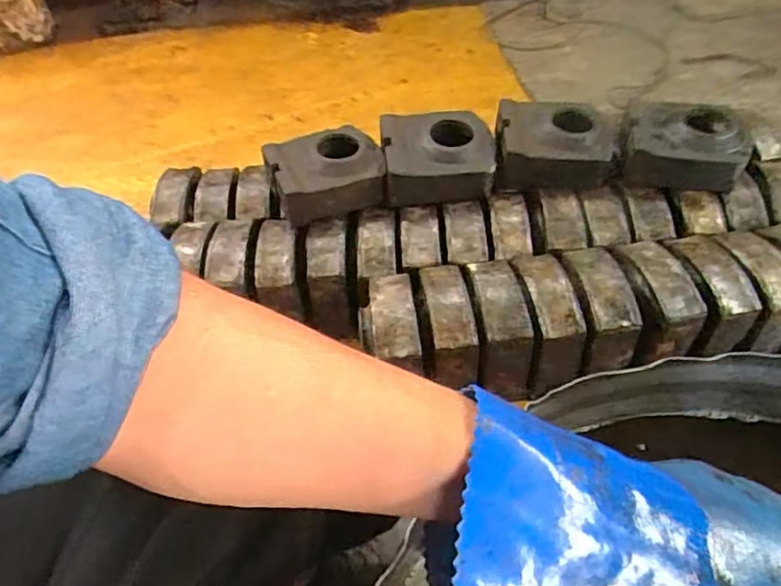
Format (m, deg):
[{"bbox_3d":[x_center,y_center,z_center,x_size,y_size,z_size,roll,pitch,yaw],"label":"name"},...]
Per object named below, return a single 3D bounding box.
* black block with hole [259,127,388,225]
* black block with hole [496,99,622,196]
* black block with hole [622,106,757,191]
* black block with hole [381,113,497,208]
[{"bbox_3d":[-0.109,-0.198,1.025,0.193,0.097,0.122,-11,48,-5],"label":"black block with hole"},{"bbox_3d":[0.282,-0.249,1.011,0.197,0.106,0.113,4,48,9],"label":"black block with hole"},{"bbox_3d":[0.482,-0.229,0.984,0.188,0.094,0.111,7,49,11],"label":"black block with hole"},{"bbox_3d":[0.077,-0.236,1.021,0.183,0.072,0.170,-1,48,4],"label":"black block with hole"}]

